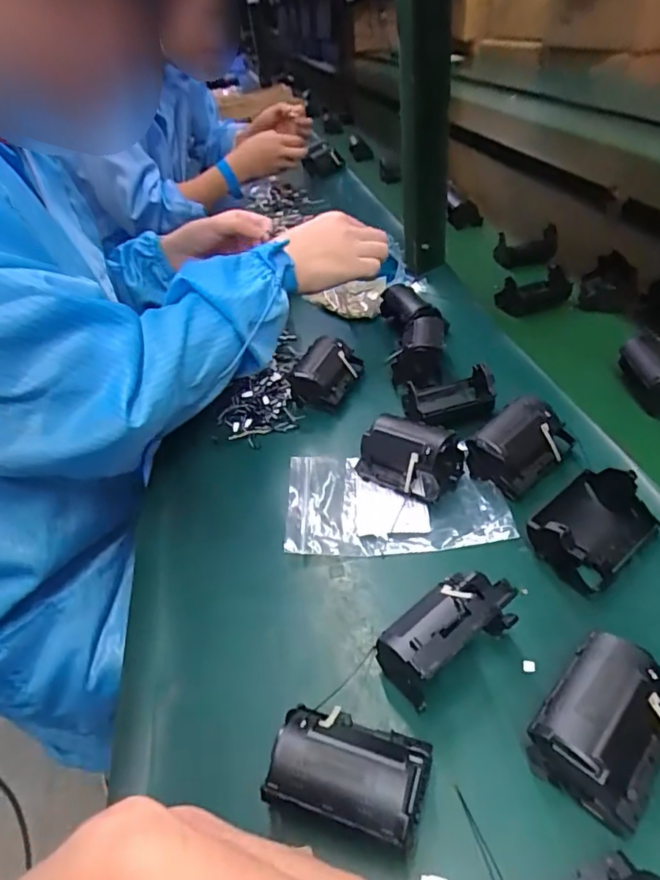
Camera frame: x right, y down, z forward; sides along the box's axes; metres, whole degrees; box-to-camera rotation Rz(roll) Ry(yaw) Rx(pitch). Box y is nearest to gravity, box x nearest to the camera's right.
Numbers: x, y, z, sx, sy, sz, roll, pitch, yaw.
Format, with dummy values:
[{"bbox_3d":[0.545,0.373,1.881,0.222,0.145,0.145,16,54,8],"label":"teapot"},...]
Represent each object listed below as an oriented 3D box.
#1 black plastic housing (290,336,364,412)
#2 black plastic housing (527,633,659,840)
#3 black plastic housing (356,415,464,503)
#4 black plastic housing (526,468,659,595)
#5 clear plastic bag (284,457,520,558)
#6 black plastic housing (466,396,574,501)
[{"bbox_3d":[-0.001,-0.063,0.513,0.047,0.042,0.075,19,46,29],"label":"black plastic housing"},{"bbox_3d":[0.125,0.130,0.249,0.049,0.043,0.063,27,50,35],"label":"black plastic housing"},{"bbox_3d":[0.061,0.011,0.412,0.066,0.042,0.051,26,49,34],"label":"black plastic housing"},{"bbox_3d":[0.162,0.052,0.337,0.079,0.037,0.057,-32,69,-19],"label":"black plastic housing"},{"bbox_3d":[0.046,0.042,0.401,0.152,0.014,0.094,-3,39,5],"label":"clear plastic bag"},{"bbox_3d":[0.139,0.004,0.399,0.069,0.044,0.043,-28,43,-23],"label":"black plastic housing"}]

